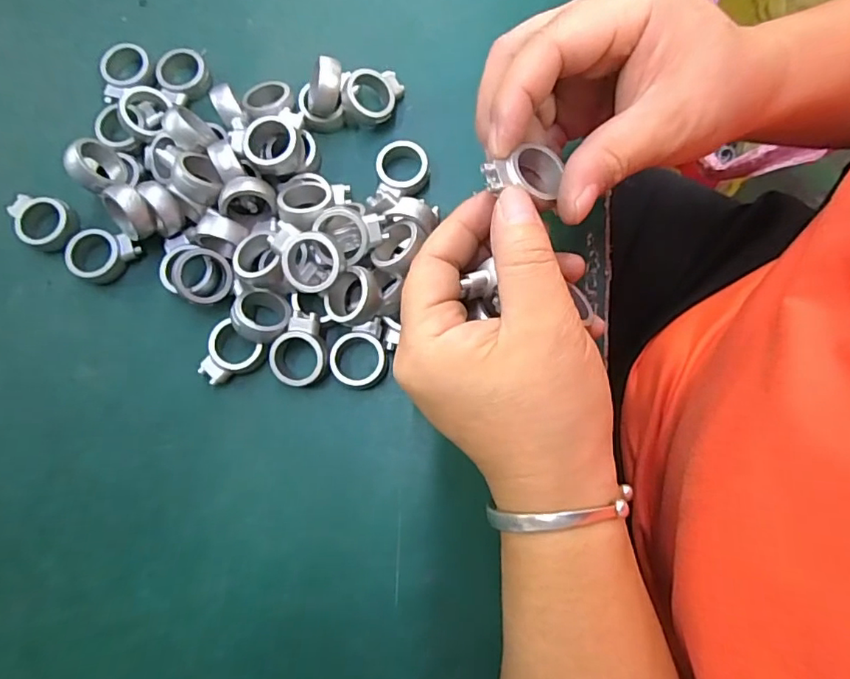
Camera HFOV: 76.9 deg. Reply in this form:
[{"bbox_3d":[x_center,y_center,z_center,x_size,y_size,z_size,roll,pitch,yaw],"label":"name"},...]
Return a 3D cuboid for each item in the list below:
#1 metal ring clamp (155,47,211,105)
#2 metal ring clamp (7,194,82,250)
[{"bbox_3d":[-0.127,-0.139,0.282,0.025,0.010,0.028,-27,79,-4],"label":"metal ring clamp"},{"bbox_3d":[-0.191,-0.059,0.267,0.034,0.012,0.026,30,80,7],"label":"metal ring clamp"}]

